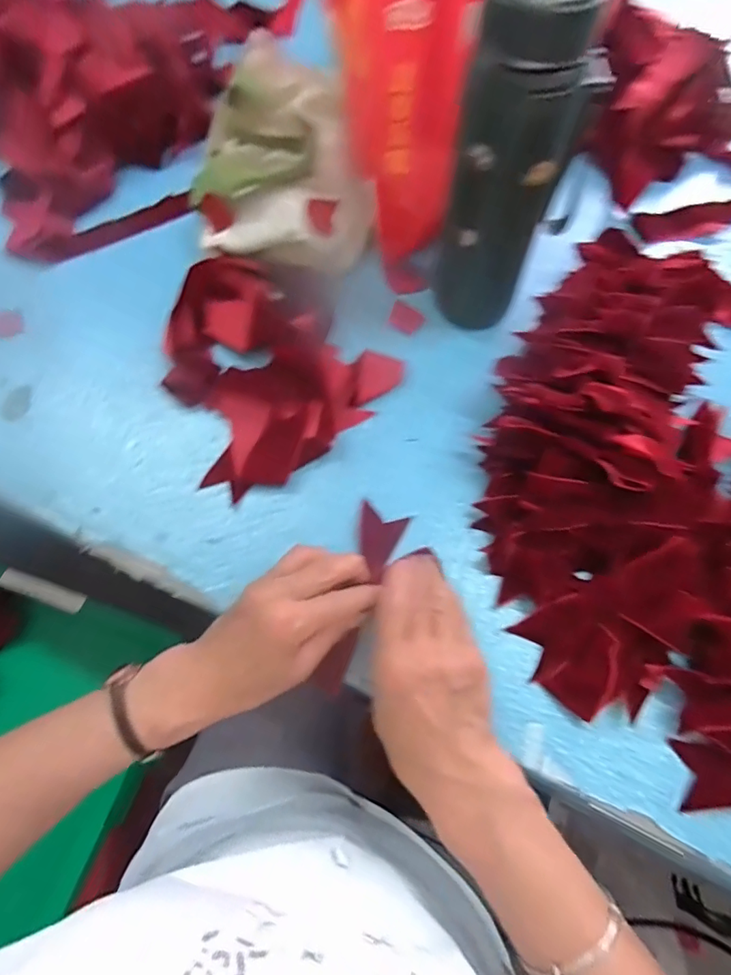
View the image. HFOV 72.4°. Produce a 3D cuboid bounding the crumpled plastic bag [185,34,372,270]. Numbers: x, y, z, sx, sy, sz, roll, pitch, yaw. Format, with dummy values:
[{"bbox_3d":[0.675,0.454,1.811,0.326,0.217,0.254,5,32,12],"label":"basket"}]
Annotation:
[{"bbox_3d":[-0.098,-0.335,0.520,0.168,0.104,0.237,-15,65,-8],"label":"crumpled plastic bag"}]

